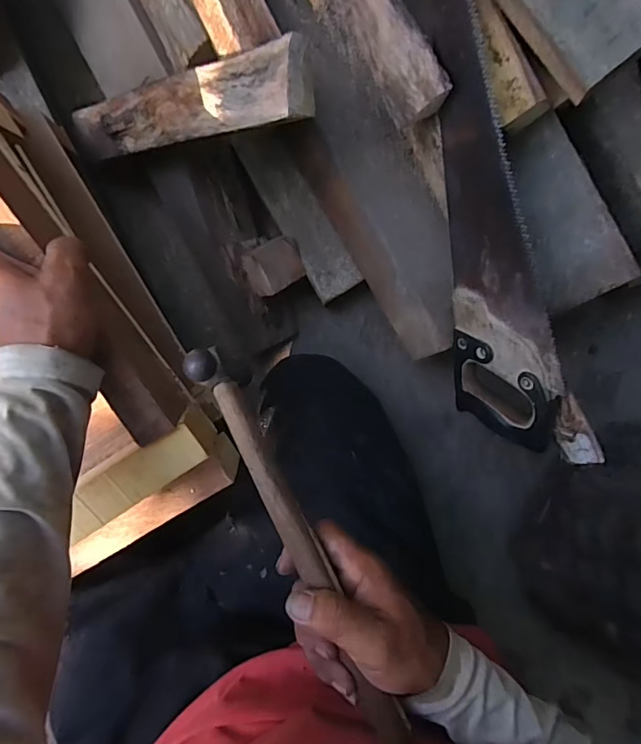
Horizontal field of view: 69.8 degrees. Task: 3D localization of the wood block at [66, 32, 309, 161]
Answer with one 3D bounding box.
[{"bbox_3d":[-0.157,-0.273,0.485,0.363,0.033,0.061,12,90,36],"label":"wood block"}]

